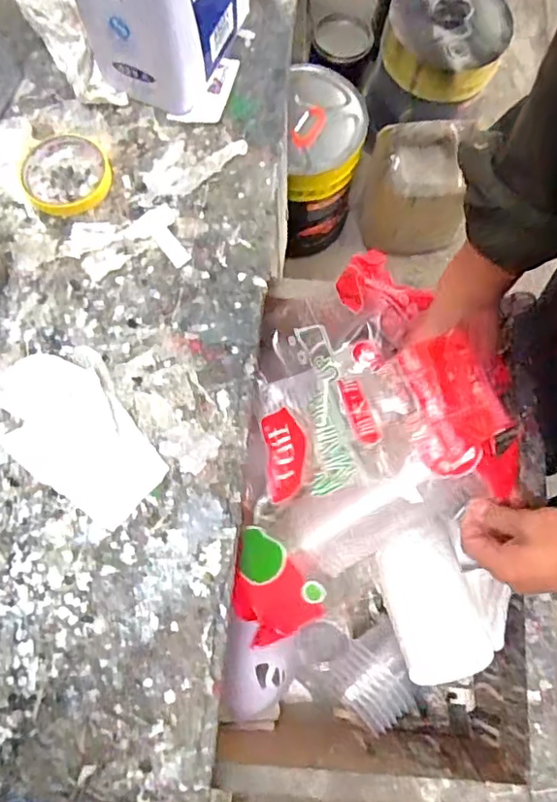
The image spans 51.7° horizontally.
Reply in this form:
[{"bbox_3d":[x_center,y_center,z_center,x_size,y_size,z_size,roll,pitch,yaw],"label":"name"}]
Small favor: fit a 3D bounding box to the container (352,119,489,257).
[{"bbox_3d":[0.302,-0.462,1.275,0.257,0.299,0.191,-4,75,0],"label":"container"}]

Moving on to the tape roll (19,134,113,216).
[{"bbox_3d":[-0.208,-0.222,0.562,0.086,0.012,0.091,0,76,0],"label":"tape roll"}]

